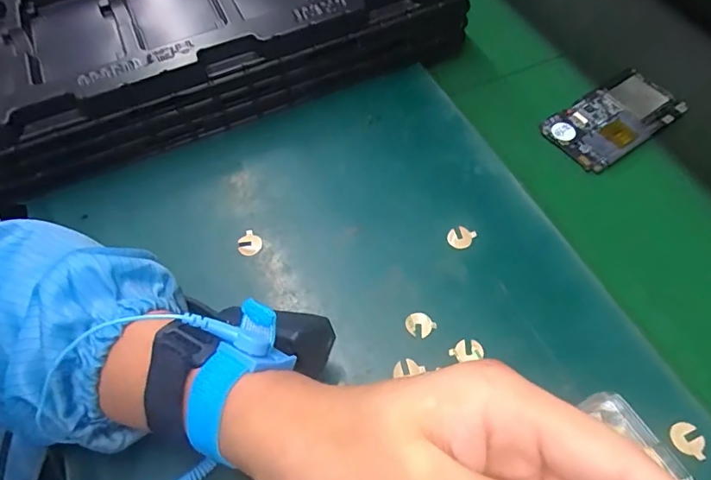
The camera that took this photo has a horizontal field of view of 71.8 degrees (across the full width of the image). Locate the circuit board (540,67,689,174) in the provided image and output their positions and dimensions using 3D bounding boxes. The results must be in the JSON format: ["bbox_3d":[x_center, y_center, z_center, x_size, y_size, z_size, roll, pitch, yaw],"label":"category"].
[{"bbox_3d":[0.227,-0.107,0.433,0.118,0.008,0.068,-32,60,-16],"label":"circuit board"}]

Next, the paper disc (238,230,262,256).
[{"bbox_3d":[-0.081,0.003,0.372,0.020,0.004,0.018,39,67,21],"label":"paper disc"}]

